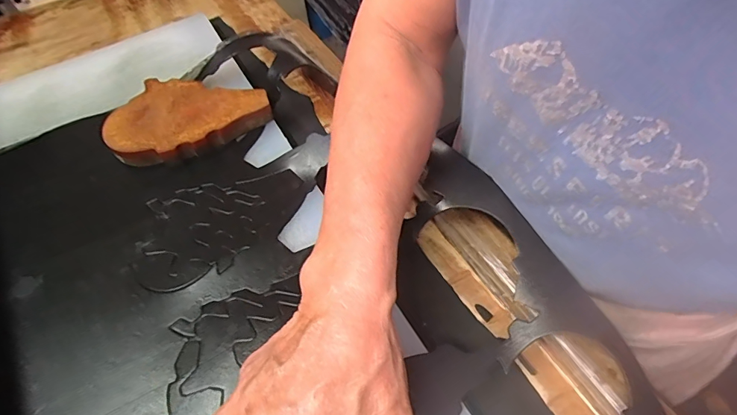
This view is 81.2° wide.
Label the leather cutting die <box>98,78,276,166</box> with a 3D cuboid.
[{"bbox_3d":[-0.189,-0.097,0.449,0.151,0.029,0.106,-27,57,-15],"label":"leather cutting die"}]

